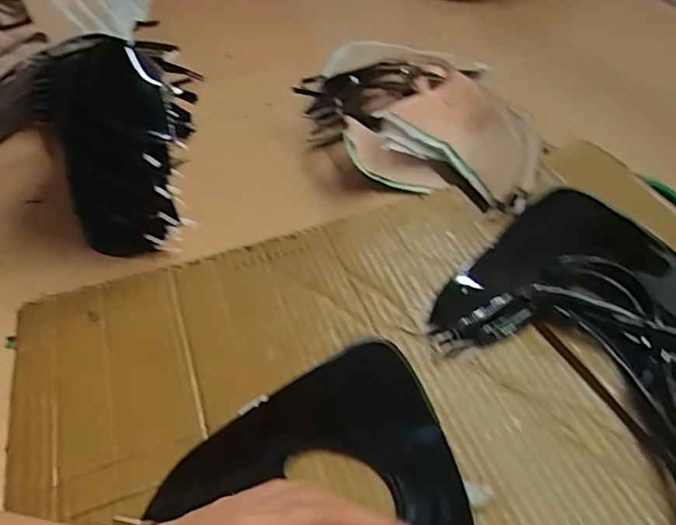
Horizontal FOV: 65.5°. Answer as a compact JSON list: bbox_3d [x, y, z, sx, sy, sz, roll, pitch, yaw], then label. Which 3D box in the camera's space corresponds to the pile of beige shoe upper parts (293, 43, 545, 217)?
[{"bbox_3d":[0.080,-0.159,0.571,0.275,0.091,0.167,15,49,16],"label":"pile of beige shoe upper parts"}]

